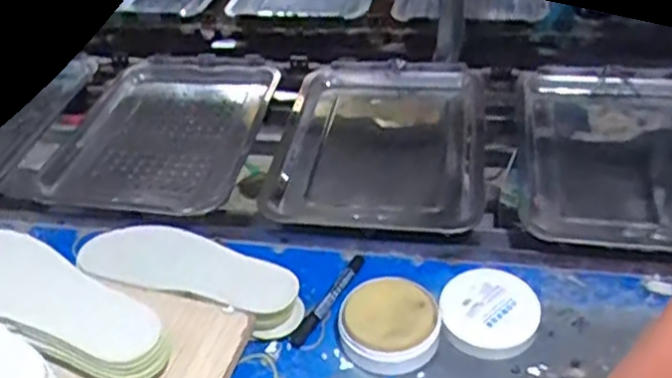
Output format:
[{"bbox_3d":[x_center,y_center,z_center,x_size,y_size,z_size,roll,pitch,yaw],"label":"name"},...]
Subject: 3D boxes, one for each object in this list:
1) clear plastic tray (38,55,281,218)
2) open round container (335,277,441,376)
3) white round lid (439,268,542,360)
[{"bbox_3d":[-0.254,-0.097,1.024,0.276,0.041,0.385,4,38,10],"label":"clear plastic tray"},{"bbox_3d":[0.054,0.141,0.714,0.100,0.046,0.100,-3,38,2],"label":"open round container"},{"bbox_3d":[0.163,0.129,0.723,0.097,0.018,0.112,29,56,18],"label":"white round lid"}]

